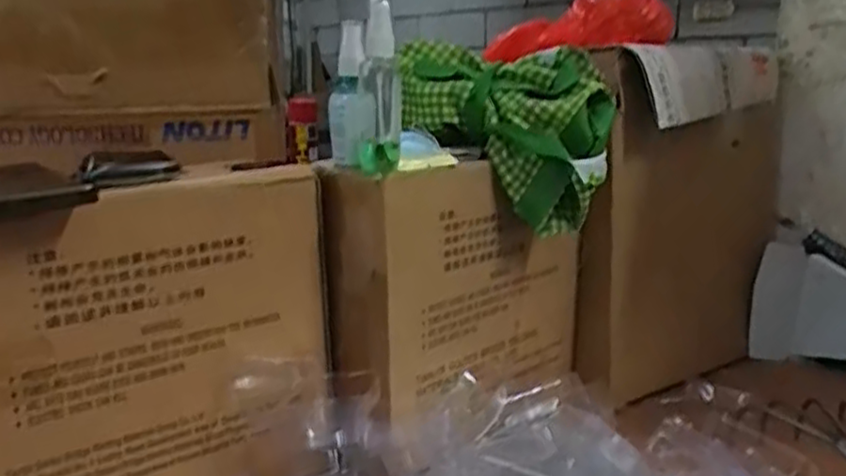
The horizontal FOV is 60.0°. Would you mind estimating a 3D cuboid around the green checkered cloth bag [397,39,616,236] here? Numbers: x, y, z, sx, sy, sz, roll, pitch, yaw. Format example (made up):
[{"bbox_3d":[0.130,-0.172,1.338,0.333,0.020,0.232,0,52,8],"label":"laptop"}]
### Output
[{"bbox_3d":[0.075,-0.095,0.683,0.195,0.153,0.075,5,13,22],"label":"green checkered cloth bag"}]

